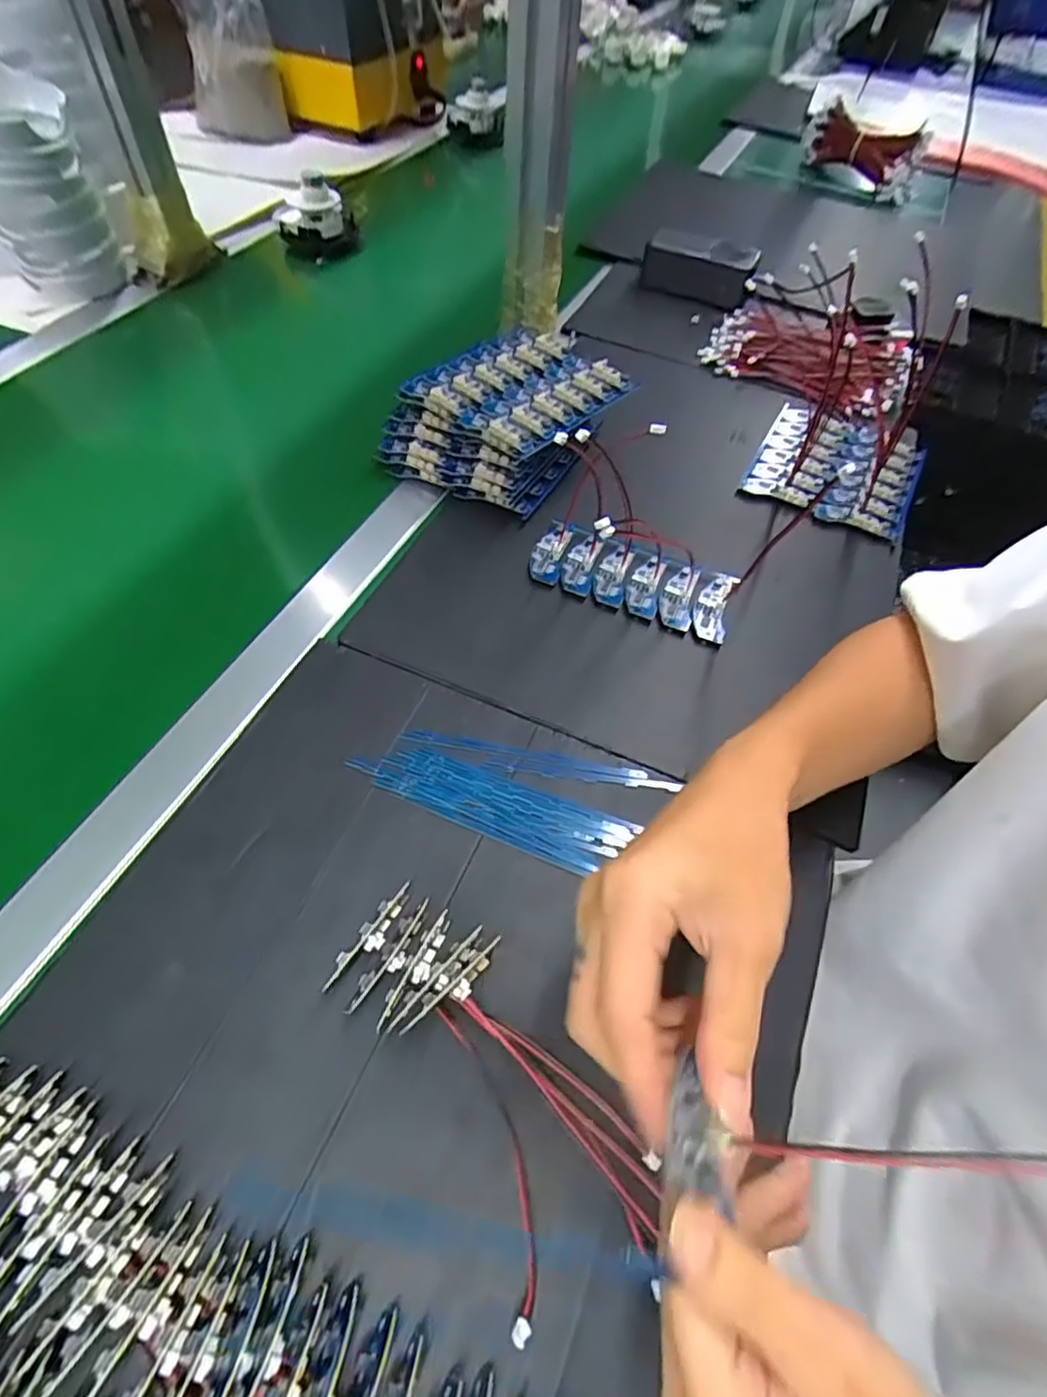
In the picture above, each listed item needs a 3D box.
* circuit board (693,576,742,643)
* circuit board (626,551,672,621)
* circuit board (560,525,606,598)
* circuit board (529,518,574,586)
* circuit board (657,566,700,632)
[{"bbox_3d":[0.144,-0.071,0.482,0.026,0.010,0.061,19,57,9],"label":"circuit board"},{"bbox_3d":[0.094,-0.089,0.489,0.025,0.013,0.058,17,57,7],"label":"circuit board"},{"bbox_3d":[0.045,-0.111,0.502,0.028,0.009,0.068,13,56,5],"label":"circuit board"},{"bbox_3d":[0.021,-0.118,0.506,0.026,0.006,0.063,15,57,6],"label":"circuit board"},{"bbox_3d":[0.120,-0.083,0.488,0.025,0.011,0.068,16,57,7],"label":"circuit board"}]

